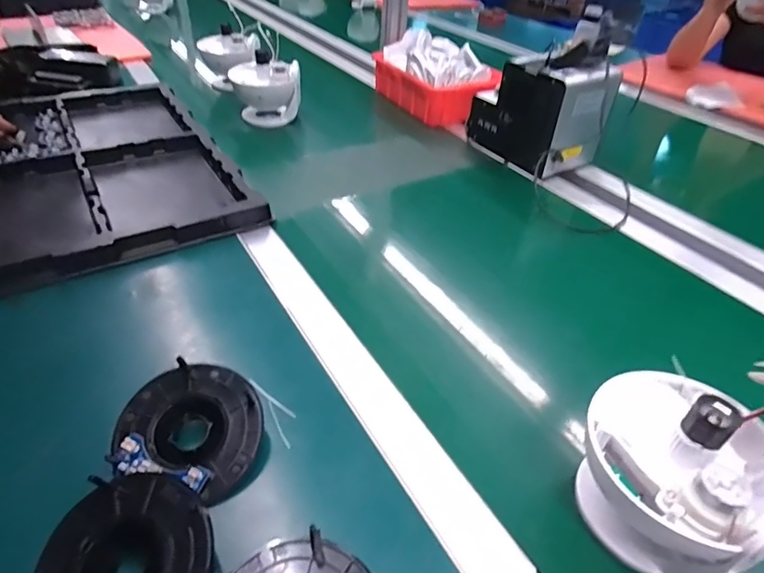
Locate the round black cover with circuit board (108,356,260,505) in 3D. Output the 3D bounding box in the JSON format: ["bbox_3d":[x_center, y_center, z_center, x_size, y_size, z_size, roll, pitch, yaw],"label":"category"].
[{"bbox_3d":[-0.137,0.099,0.341,0.098,0.021,0.086,18,61,0],"label":"round black cover with circuit board"}]

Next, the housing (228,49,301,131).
[{"bbox_3d":[-0.199,-0.334,0.818,0.114,0.104,0.078,-8,42,-15],"label":"housing"}]

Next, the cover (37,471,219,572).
[{"bbox_3d":[-0.149,0.161,0.271,0.094,0.026,0.099,3,40,-3],"label":"cover"}]

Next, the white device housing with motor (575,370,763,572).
[{"bbox_3d":[0.192,0.117,0.305,0.119,0.106,0.113,27,45,24],"label":"white device housing with motor"}]

